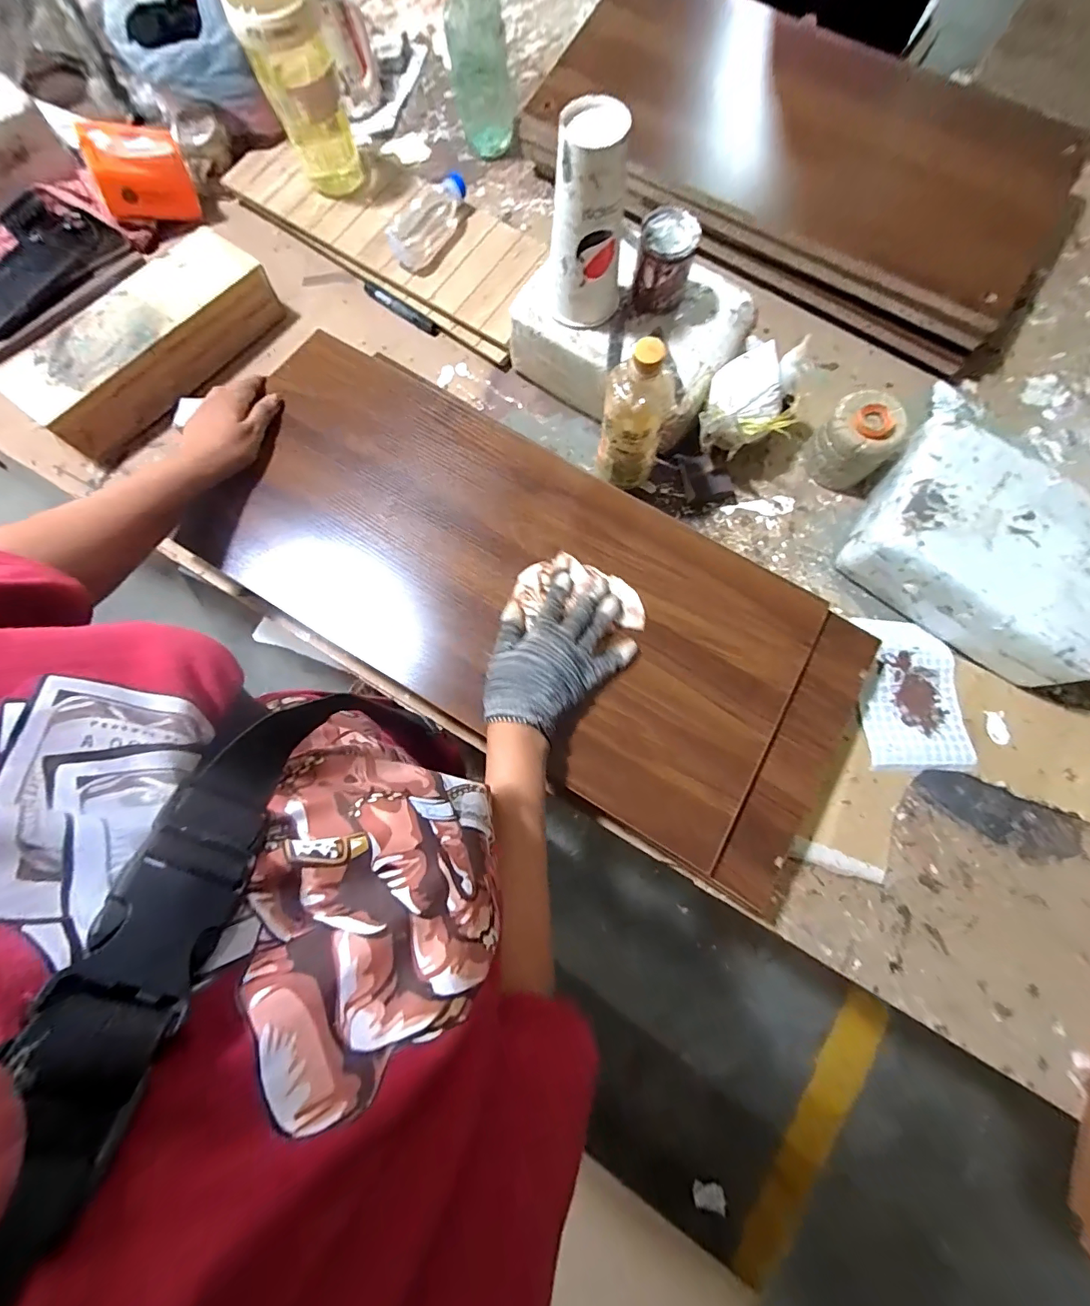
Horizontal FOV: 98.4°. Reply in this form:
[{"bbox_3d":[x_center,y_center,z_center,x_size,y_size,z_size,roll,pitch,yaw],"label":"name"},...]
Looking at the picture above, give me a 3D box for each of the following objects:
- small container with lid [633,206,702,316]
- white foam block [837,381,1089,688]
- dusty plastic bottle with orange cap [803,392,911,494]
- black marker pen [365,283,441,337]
[{"bbox_3d":[0.133,-0.444,0.540,0.070,0.085,0.064,13,74,-2],"label":"small container with lid"},{"bbox_3d":[0.519,-0.122,0.562,0.293,0.108,0.196,40,77,6],"label":"white foam block"},{"bbox_3d":[0.392,-0.265,0.601,0.078,0.094,0.083,1,74,-5],"label":"dusty plastic bottle with orange cap"},{"bbox_3d":[-0.212,-0.503,0.692,0.137,0.016,0.015,37,74,5],"label":"black marker pen"}]

